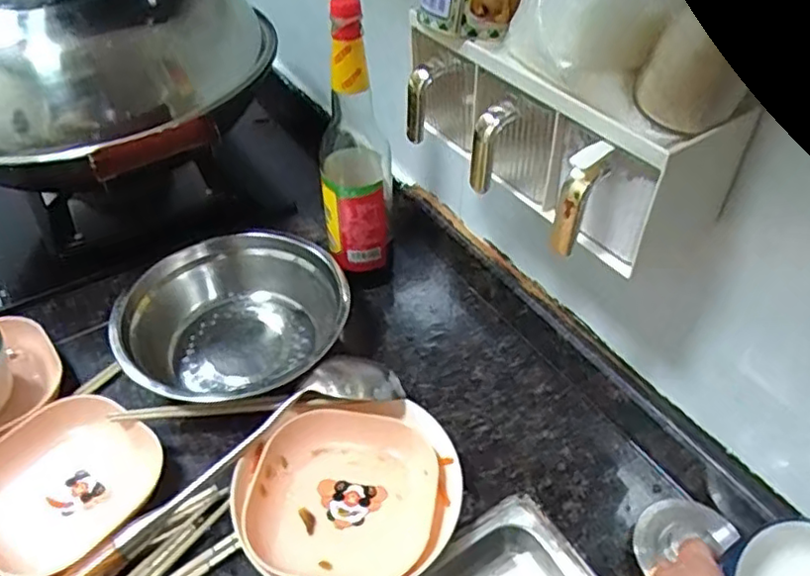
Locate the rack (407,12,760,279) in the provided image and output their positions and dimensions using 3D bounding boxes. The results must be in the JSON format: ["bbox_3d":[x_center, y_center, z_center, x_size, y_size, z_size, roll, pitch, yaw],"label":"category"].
[{"bbox_3d":[0.096,-0.111,0.442,0.107,0.102,0.230,-27,50,-25],"label":"rack"}]

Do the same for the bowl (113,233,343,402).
[{"bbox_3d":[-0.159,0.029,0.599,0.201,0.073,0.196,1,46,-1],"label":"bowl"}]

